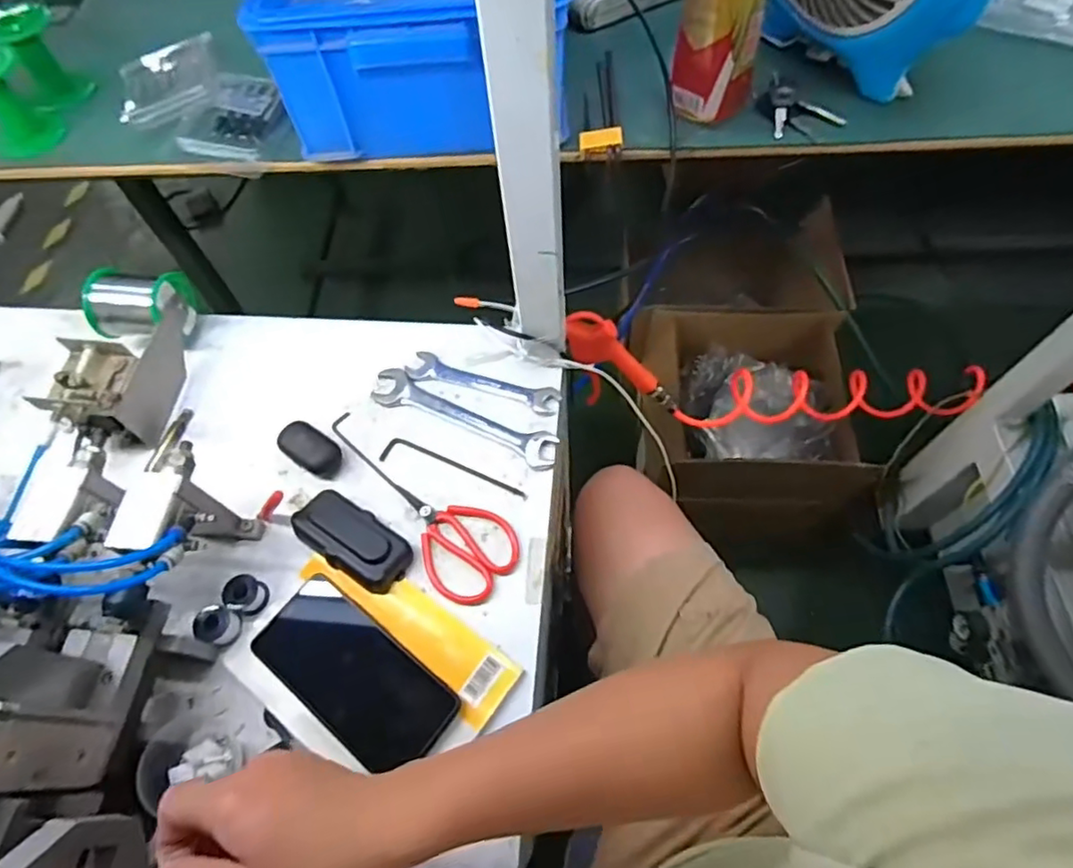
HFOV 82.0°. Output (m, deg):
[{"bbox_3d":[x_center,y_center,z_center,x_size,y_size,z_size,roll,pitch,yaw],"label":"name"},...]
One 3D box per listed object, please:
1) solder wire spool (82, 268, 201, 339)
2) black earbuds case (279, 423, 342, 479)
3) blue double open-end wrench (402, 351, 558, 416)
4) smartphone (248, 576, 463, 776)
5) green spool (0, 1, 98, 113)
[{"bbox_3d":[-0.398,-0.126,0.622,0.088,0.058,0.067,6,62,6],"label":"solder wire spool"},{"bbox_3d":[-0.211,0.014,0.577,0.059,0.028,0.034,29,67,17],"label":"black earbuds case"},{"bbox_3d":[-0.054,-0.051,0.615,0.157,0.009,0.032,19,64,13],"label":"blue double open-end wrench"},{"bbox_3d":[-0.146,0.188,0.488,0.166,0.008,0.077,34,68,19],"label":"smartphone"},{"bbox_3d":[-0.498,-0.377,0.612,0.068,0.084,0.077,-32,65,-14],"label":"green spool"}]

